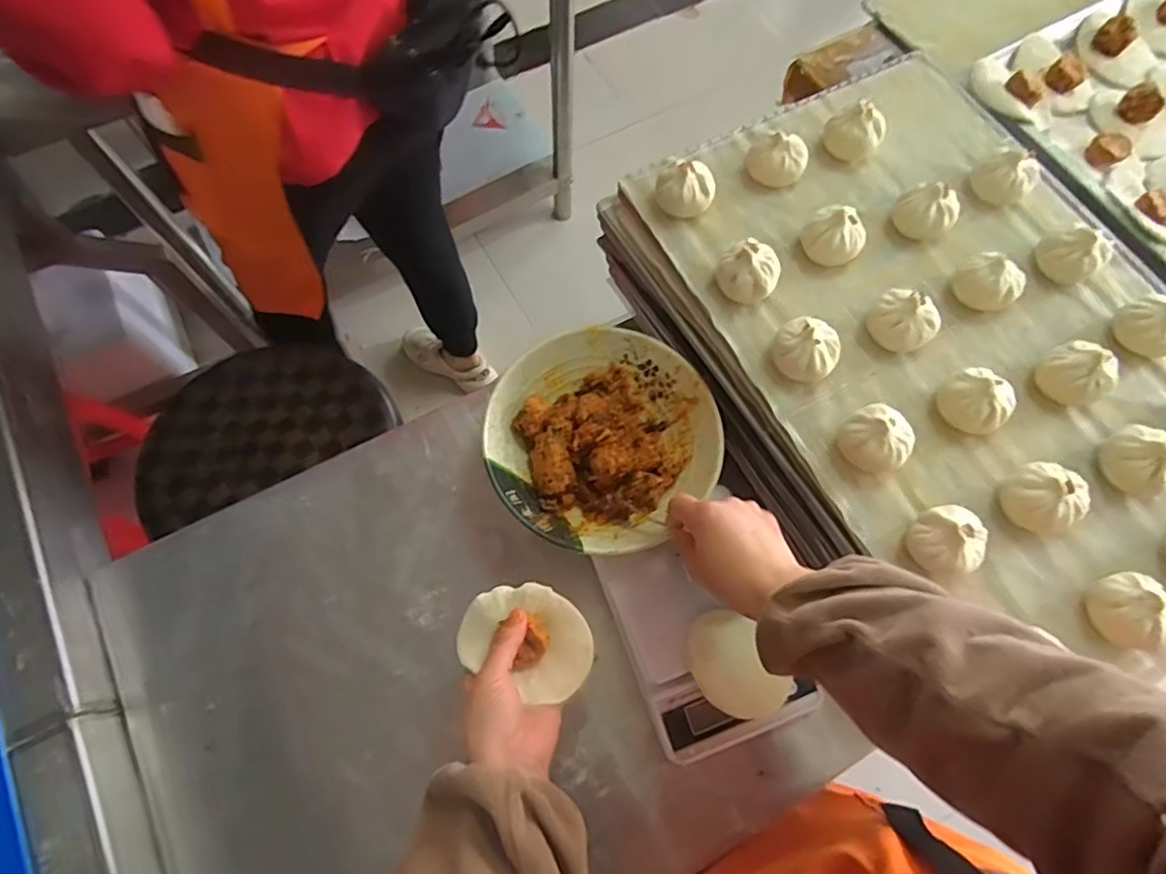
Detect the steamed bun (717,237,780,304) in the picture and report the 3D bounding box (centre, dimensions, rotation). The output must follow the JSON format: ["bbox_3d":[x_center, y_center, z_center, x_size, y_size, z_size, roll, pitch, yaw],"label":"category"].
[{"bbox_3d":[0.149,-0.149,0.563,0.052,0.031,0.045,24,70,7],"label":"steamed bun"}]

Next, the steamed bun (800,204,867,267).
[{"bbox_3d":[0.234,-0.188,0.578,0.054,0.037,0.048,33,71,10],"label":"steamed bun"}]

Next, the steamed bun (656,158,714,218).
[{"bbox_3d":[0.099,-0.241,0.597,0.055,0.038,0.044,17,69,4],"label":"steamed bun"}]

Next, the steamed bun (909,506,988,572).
[{"bbox_3d":[0.284,0.080,0.484,0.051,0.041,0.053,1,69,-2],"label":"steamed bun"}]

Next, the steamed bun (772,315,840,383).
[{"bbox_3d":[0.194,-0.077,0.540,0.054,0.032,0.049,33,71,10],"label":"steamed bun"}]

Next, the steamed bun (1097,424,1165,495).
[{"bbox_3d":[0.457,0.019,0.510,0.044,0.039,0.057,-19,71,-9],"label":"steamed bun"}]

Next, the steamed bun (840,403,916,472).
[{"bbox_3d":[0.243,0.002,0.514,0.048,0.042,0.055,-33,74,-14],"label":"steamed bun"}]

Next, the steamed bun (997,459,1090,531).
[{"bbox_3d":[0.368,0.048,0.498,0.051,0.041,0.055,1,69,-2],"label":"steamed bun"}]

